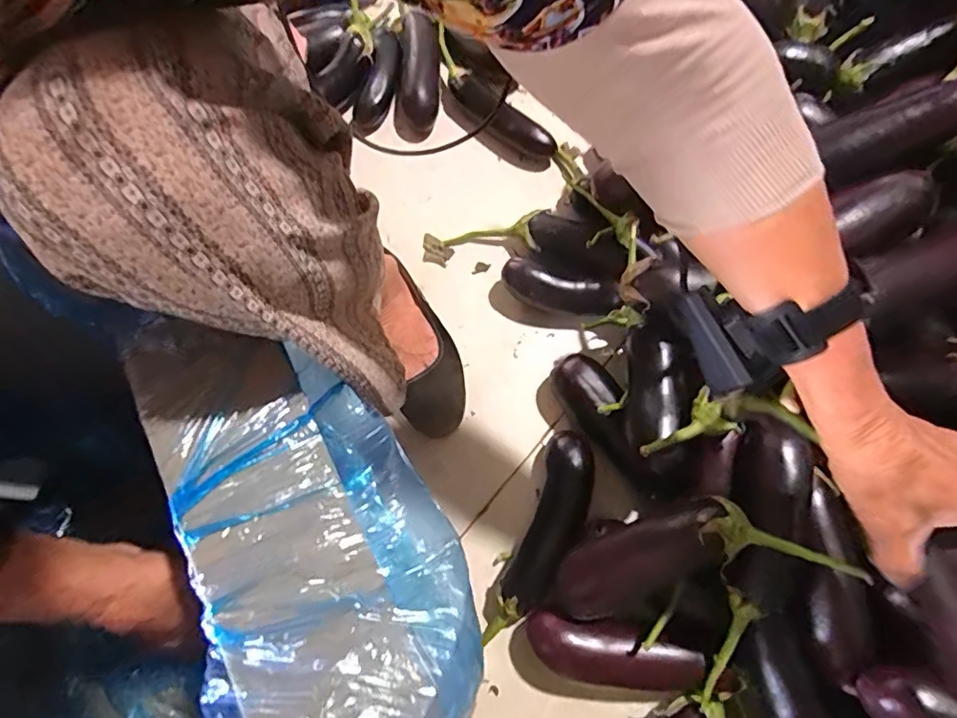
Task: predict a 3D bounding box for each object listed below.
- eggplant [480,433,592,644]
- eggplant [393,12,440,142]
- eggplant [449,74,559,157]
[{"bbox_3d":[0.073,0.168,0.548,0.057,0.048,0.191,20,75,6],"label":"eggplant"},{"bbox_3d":[-0.082,-0.375,0.722,0.059,0.045,0.172,0,74,1],"label":"eggplant"},{"bbox_3d":[0.029,-0.312,0.708,0.165,0.048,0.035,38,77,10],"label":"eggplant"}]

